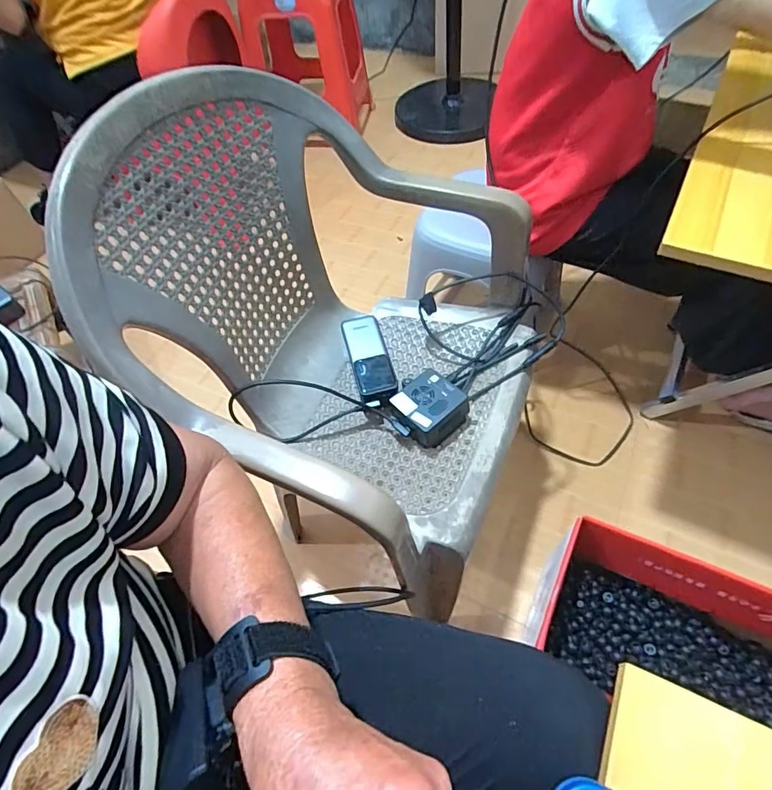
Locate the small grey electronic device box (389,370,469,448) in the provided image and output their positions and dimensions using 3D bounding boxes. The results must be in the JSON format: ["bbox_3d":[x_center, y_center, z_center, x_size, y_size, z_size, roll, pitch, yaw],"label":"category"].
[{"bbox_3d":[0.056,0.017,0.615,0.082,0.045,0.079,-36,60,-18],"label":"small grey electronic device box"}]

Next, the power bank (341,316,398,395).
[{"bbox_3d":[-0.025,-0.058,0.649,0.051,0.010,0.121,-19,63,0],"label":"power bank"}]

